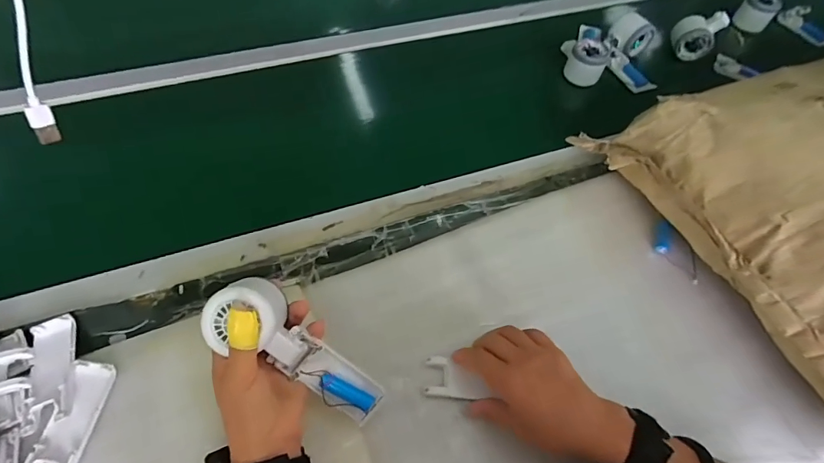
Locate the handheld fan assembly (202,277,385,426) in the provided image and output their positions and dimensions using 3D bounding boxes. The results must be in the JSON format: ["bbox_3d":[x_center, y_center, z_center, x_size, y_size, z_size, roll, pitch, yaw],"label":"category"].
[{"bbox_3d":[-0.096,0.105,0.359,0.164,0.036,0.061,42,59,-13],"label":"handheld fan assembly"}]

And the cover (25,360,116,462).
[{"bbox_3d":[-0.306,0.171,0.388,0.038,0.014,0.103,8,57,1],"label":"cover"}]

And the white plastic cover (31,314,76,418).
[{"bbox_3d":[-0.338,0.126,0.406,0.037,0.010,0.100,-20,61,-17],"label":"white plastic cover"}]

